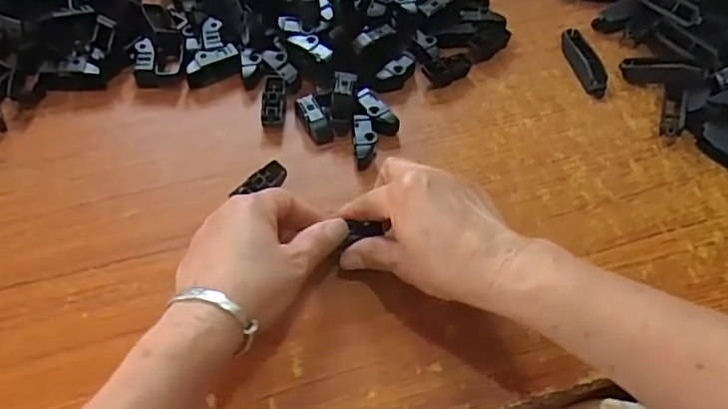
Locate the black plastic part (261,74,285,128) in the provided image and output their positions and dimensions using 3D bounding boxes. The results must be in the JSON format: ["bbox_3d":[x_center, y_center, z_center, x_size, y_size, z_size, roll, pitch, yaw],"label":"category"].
[{"bbox_3d":[-0.076,-0.088,0.518,0.018,0.021,0.050,1,57,-2],"label":"black plastic part"}]

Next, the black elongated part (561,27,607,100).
[{"bbox_3d":[0.202,-0.132,0.560,0.019,0.017,0.076,-12,58,-10],"label":"black elongated part"}]

